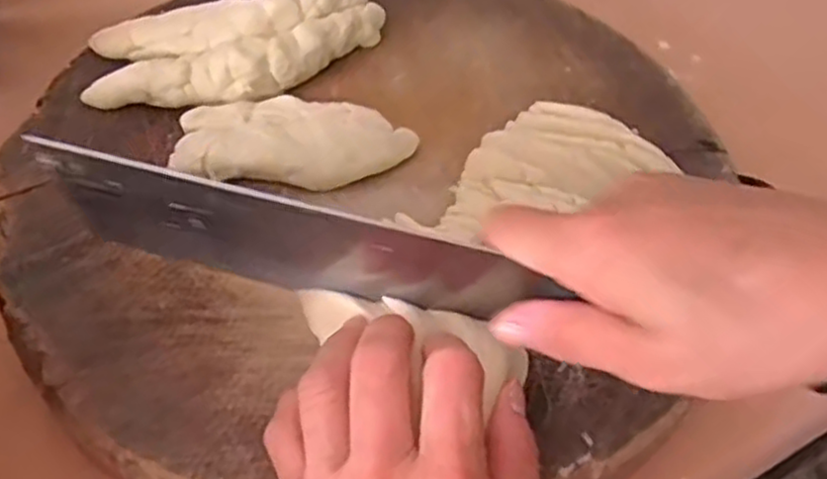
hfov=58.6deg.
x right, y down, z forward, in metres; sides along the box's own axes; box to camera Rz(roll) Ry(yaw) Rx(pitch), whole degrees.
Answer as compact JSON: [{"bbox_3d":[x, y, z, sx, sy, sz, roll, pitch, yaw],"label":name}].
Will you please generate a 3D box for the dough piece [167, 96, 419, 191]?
[{"bbox_3d":[-0.057,-0.046,0.359,0.112,0.019,0.046,3,51,-3],"label":"dough piece"}]

